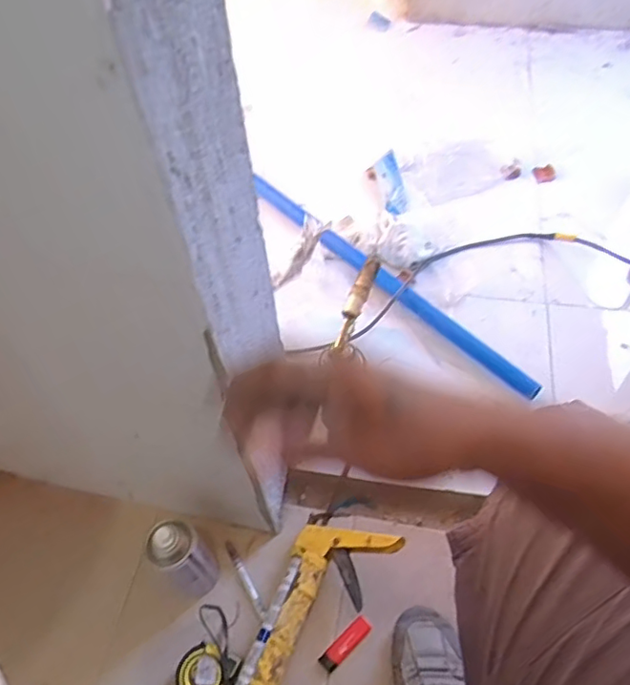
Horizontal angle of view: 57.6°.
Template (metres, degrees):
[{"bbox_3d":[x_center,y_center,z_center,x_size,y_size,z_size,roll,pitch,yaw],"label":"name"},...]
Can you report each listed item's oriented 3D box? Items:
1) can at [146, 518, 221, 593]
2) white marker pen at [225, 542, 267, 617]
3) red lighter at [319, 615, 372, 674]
[{"bbox_3d":[-0.168,0.284,0.751,0.058,0.174,0.056,-2,55,3],"label":"can"},{"bbox_3d":[-0.100,0.336,0.819,0.013,0.012,0.115,-27,57,-15],"label":"white marker pen"},{"bbox_3d":[0.041,0.401,0.762,0.079,0.010,0.024,-43,62,-9],"label":"red lighter"}]

